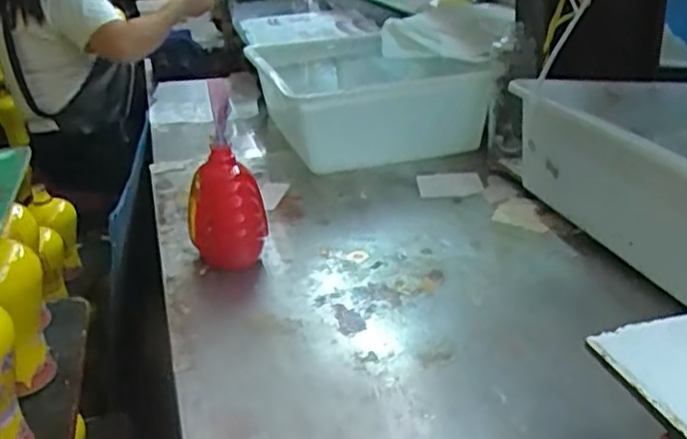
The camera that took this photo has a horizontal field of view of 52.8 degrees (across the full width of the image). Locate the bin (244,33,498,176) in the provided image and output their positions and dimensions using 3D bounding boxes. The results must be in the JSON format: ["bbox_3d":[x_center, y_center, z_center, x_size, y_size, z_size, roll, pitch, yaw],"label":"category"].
[{"bbox_3d":[0.023,-0.231,1.291,0.334,0.171,0.456,-10,25,-11],"label":"bin"}]

